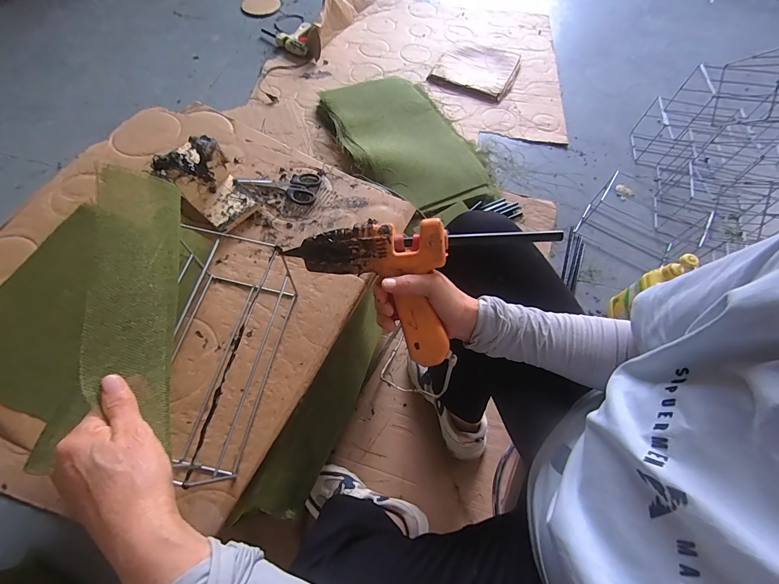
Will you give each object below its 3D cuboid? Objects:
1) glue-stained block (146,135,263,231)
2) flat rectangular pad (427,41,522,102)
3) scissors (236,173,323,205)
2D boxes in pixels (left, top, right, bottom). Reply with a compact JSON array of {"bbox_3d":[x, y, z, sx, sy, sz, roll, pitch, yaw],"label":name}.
[{"bbox_3d":[-0.277,-0.161,0.542,0.095,0.099,0.093,-40,72,-18],"label":"glue-stained block"},{"bbox_3d":[0.334,-0.847,1.314,0.280,0.025,0.282,26,67,10],"label":"flat rectangular pad"},{"bbox_3d":[-0.189,-0.190,0.606,0.131,0.010,0.069,9,65,2],"label":"scissors"}]

